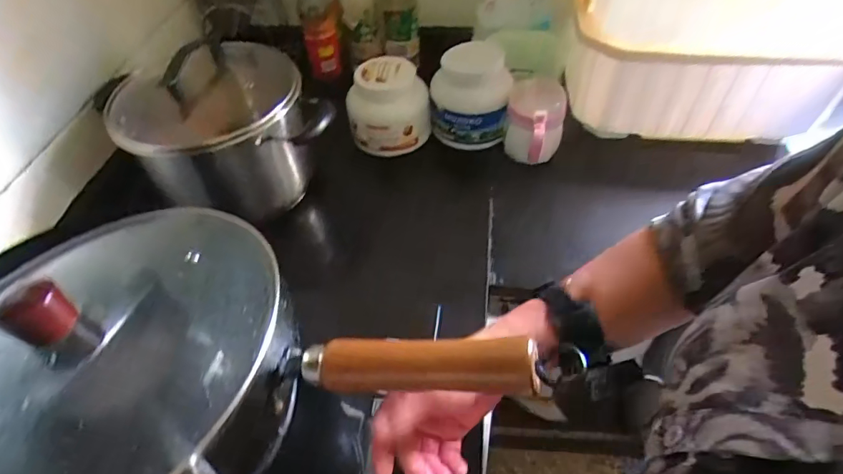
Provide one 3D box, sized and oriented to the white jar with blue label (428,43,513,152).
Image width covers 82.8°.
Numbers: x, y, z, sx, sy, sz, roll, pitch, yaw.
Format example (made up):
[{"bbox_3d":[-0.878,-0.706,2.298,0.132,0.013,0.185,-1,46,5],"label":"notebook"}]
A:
[{"bbox_3d":[0.070,-0.225,0.738,0.124,0.126,0.123,-2,49,1],"label":"white jar with blue label"}]

